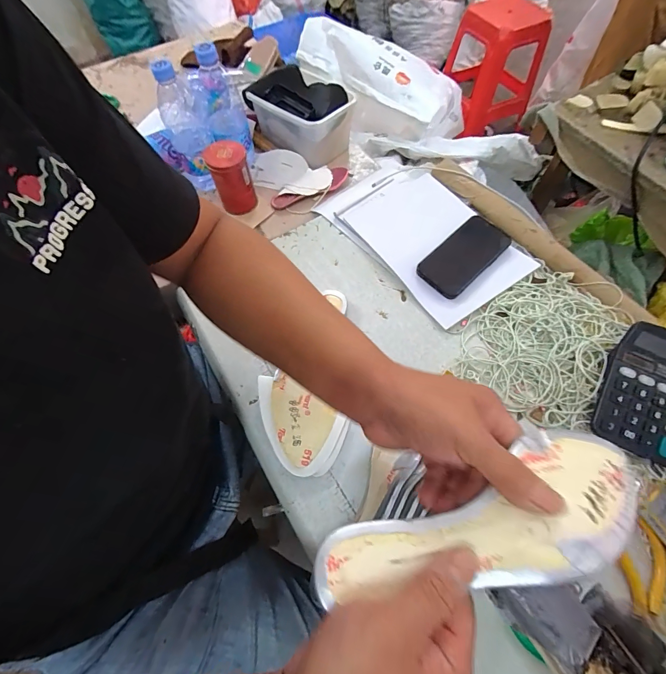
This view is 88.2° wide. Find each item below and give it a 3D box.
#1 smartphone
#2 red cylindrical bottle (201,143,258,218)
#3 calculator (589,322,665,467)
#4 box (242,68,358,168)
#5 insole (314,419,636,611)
[{"bbox_3d":[0.203,-0.127,0.528,0.155,0.012,0.074,-42,69,-18],"label":"smartphone"},{"bbox_3d":[-0.173,-0.269,0.592,0.063,0.097,0.064,-1,63,2],"label":"red cylindrical bottle"},{"bbox_3d":[0.375,0.067,0.395,0.115,0.016,0.144,24,83,8],"label":"calculator"},{"bbox_3d":[-0.059,-0.434,0.672,0.205,0.092,0.124,33,68,17],"label":"box"},{"bbox_3d":[0.104,0.119,0.228,0.234,0.032,0.079,-14,63,-7],"label":"insole"}]

